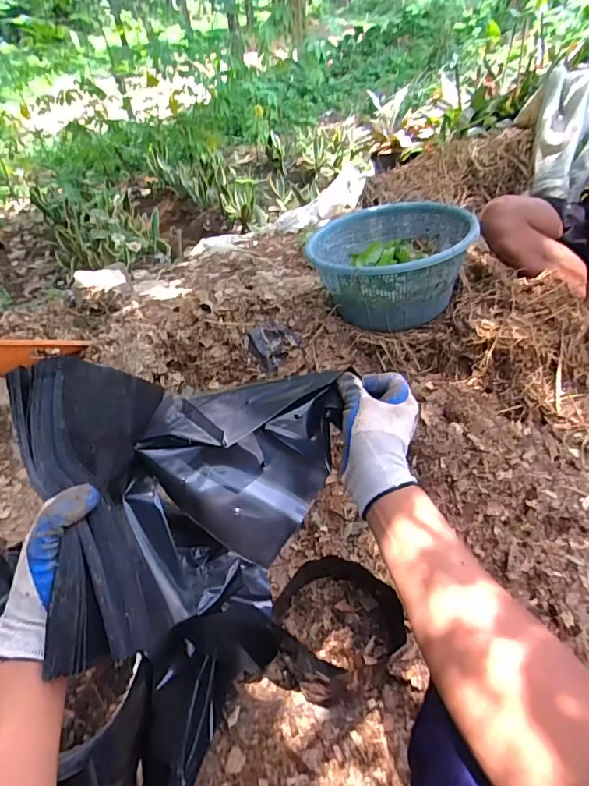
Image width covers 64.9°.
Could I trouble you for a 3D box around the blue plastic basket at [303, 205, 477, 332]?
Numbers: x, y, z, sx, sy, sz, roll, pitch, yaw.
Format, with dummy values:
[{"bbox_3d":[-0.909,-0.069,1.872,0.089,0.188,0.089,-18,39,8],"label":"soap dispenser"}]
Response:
[{"bbox_3d":[0.213,-0.323,1.081,0.335,0.169,0.335,-1,46,3],"label":"blue plastic basket"}]

